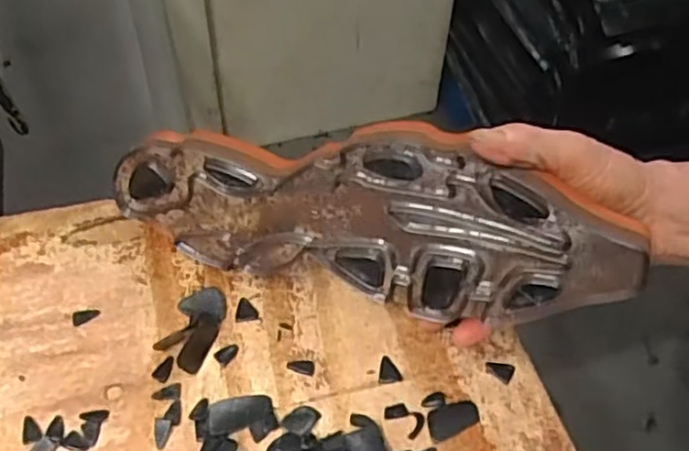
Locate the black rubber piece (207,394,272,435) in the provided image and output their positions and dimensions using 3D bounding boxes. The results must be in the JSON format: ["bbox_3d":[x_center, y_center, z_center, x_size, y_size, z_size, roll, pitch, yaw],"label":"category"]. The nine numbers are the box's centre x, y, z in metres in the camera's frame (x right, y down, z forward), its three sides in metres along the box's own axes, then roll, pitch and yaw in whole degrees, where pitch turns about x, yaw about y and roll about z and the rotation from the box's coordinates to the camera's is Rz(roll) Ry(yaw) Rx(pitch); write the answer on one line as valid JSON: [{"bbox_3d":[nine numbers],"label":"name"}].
[{"bbox_3d":[-0.063,0.110,0.408,0.038,0.006,0.020,-15,53,-14],"label":"black rubber piece"}]

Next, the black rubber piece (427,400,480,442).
[{"bbox_3d":[0.066,0.117,0.418,0.036,0.004,0.019,-21,54,-18],"label":"black rubber piece"}]

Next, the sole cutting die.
[{"bbox_3d":[0.005,-0.006,0.413,0.314,0.114,0.031,8,46,20],"label":"sole cutting die"}]

